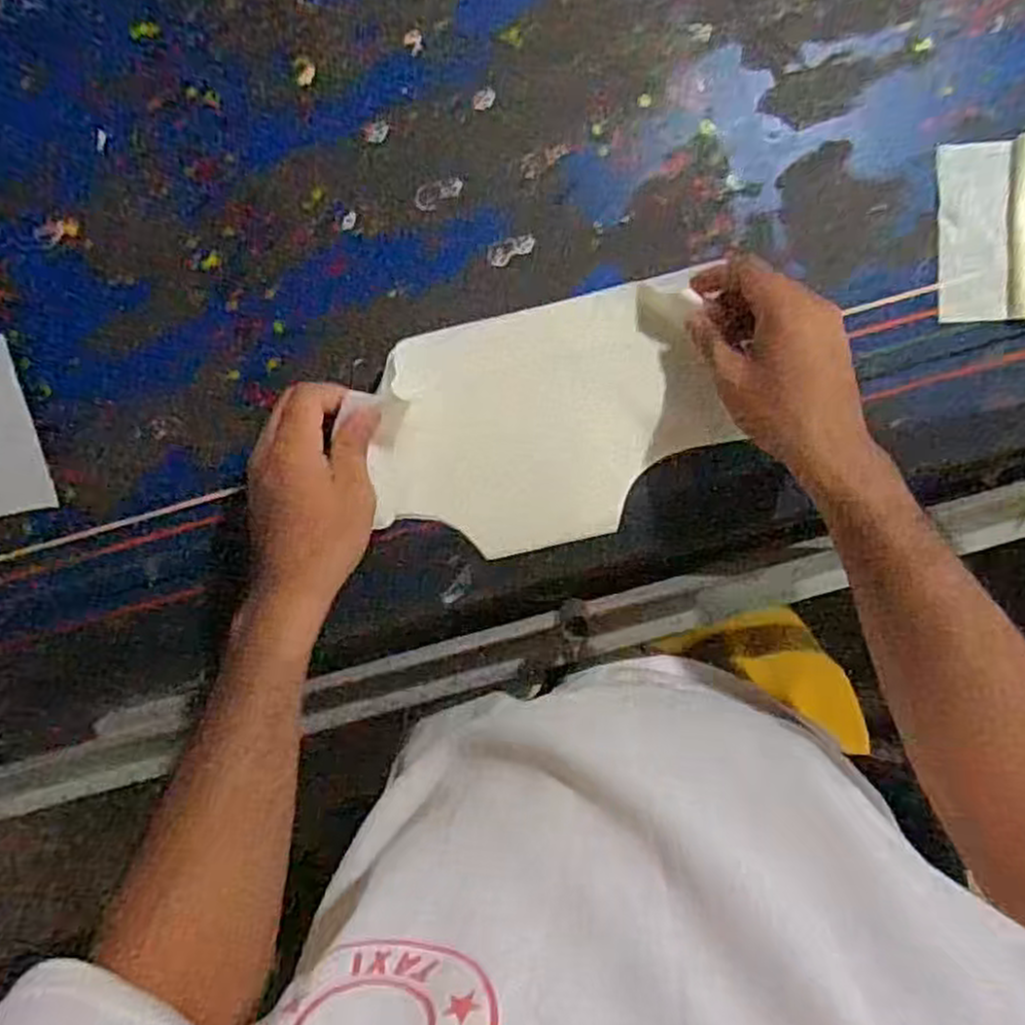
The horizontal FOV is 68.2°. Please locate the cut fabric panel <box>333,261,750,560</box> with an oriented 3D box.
[{"bbox_3d":[0.014,-0.049,0.519,0.238,0.060,0.165,-15,95,3],"label":"cut fabric panel"}]

